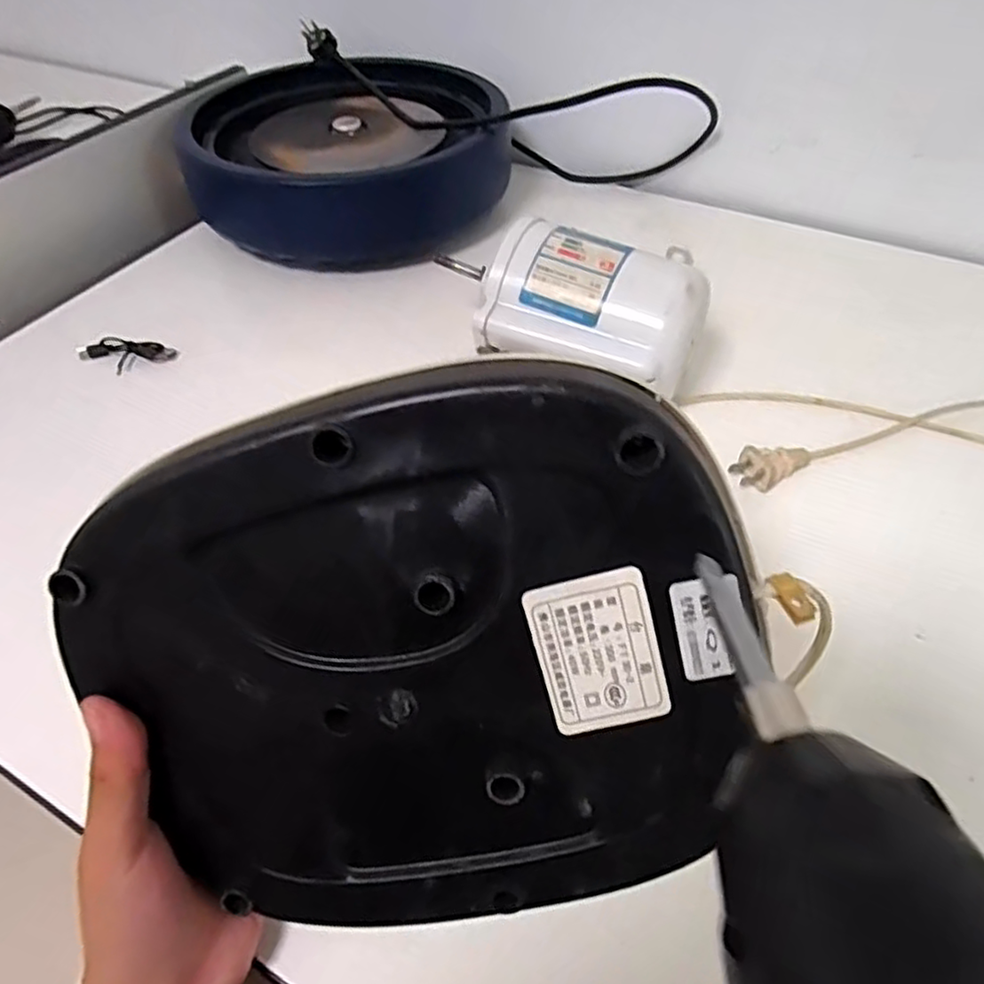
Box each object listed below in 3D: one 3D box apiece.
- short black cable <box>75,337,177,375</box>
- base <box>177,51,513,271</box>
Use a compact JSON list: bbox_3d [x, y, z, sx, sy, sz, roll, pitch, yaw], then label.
[{"bbox_3d":[-0.282,-0.107,0.515,0.069,0.019,0.022,7,50,7],"label":"short black cable"},{"bbox_3d":[-0.140,-0.336,0.653,0.290,0.085,0.275,-11,50,-9],"label":"base"}]

